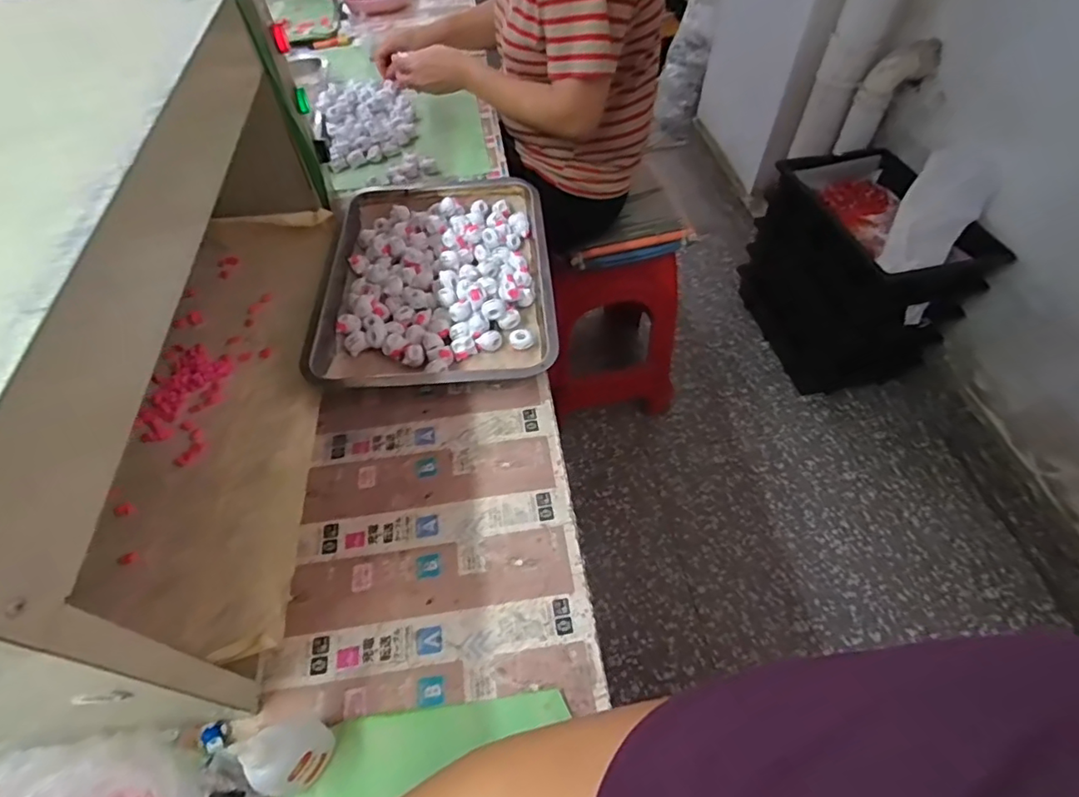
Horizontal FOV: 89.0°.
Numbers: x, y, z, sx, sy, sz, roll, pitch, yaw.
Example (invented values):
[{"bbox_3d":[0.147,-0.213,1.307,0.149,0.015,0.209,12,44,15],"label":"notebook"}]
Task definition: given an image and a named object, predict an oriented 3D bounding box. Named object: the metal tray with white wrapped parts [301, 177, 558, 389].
[{"bbox_3d":[-0.121,-0.145,0.645,0.255,0.041,0.338,-3,54,-2],"label":"metal tray with white wrapped parts"}]

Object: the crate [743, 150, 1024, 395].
[{"bbox_3d":[0.667,-0.256,1.240,0.243,0.459,0.407,-9,55,-7],"label":"crate"}]

